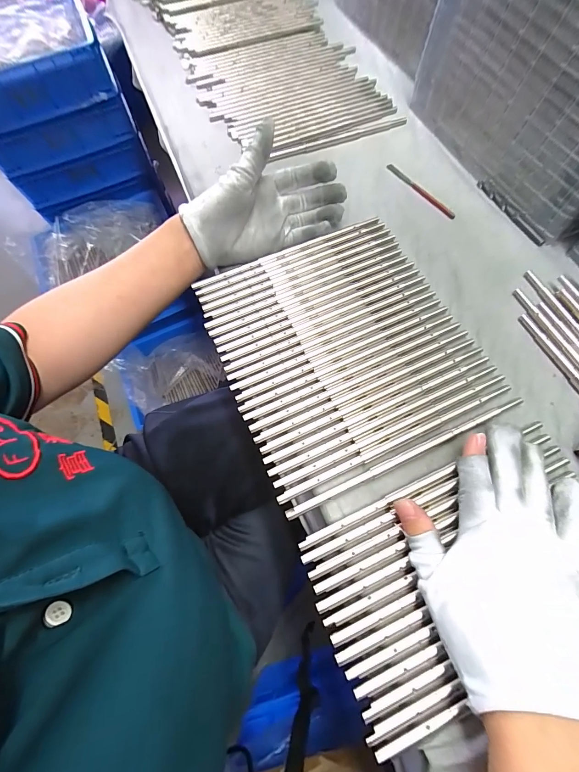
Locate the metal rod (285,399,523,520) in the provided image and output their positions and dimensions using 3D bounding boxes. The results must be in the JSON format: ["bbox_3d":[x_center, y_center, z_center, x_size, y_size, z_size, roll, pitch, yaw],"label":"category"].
[{"bbox_3d":[0.095,0.055,0.256,0.211,0.006,0.008,-23,68,-9],"label":"metal rod"}]

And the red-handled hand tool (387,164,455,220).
[{"bbox_3d":[0.152,-0.228,0.376,0.008,0.007,0.108,-32,70,-12],"label":"red-handled hand tool"}]

